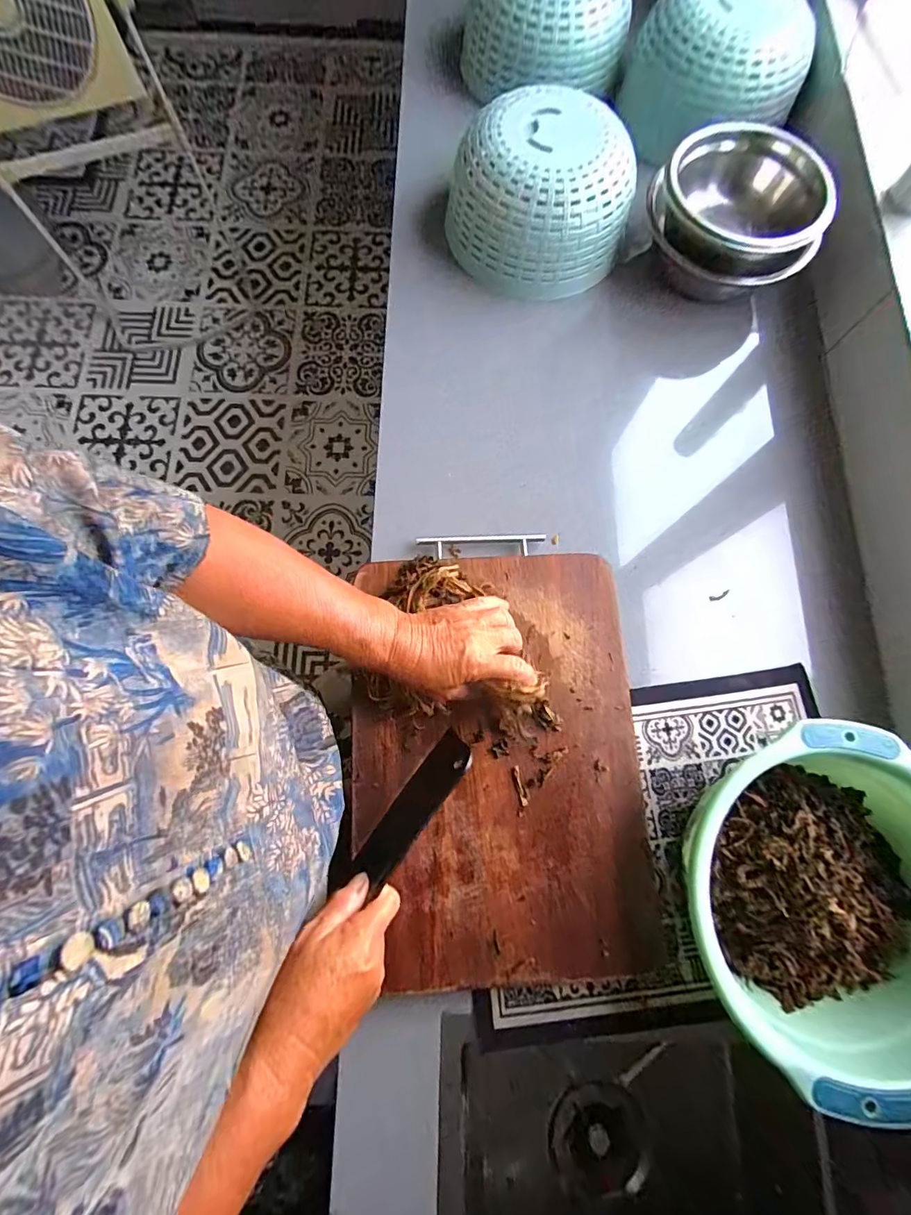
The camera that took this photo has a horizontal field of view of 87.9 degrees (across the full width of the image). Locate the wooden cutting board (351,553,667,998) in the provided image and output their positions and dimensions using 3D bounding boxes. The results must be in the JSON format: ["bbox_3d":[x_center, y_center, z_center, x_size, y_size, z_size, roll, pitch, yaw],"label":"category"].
[{"bbox_3d":[0.042,0.137,0.455,0.273,0.018,0.390,-3,76,-2],"label":"wooden cutting board"}]

